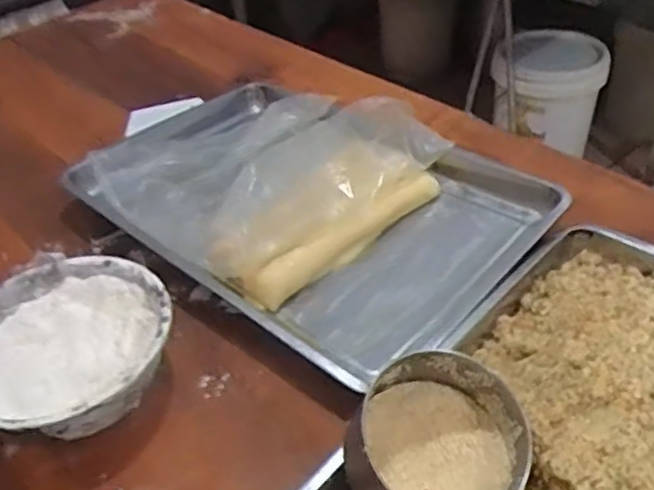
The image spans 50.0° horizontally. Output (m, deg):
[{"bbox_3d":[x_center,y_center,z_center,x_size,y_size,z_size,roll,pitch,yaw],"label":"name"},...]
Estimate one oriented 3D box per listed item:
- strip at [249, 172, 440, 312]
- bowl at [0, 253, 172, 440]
[{"bbox_3d":[0.029,-0.012,0.893,0.308,0.032,0.040,-32,47,-29],"label":"strip"},{"bbox_3d":[-0.266,0.113,0.728,0.213,0.080,0.214,-3,40,2],"label":"bowl"}]

